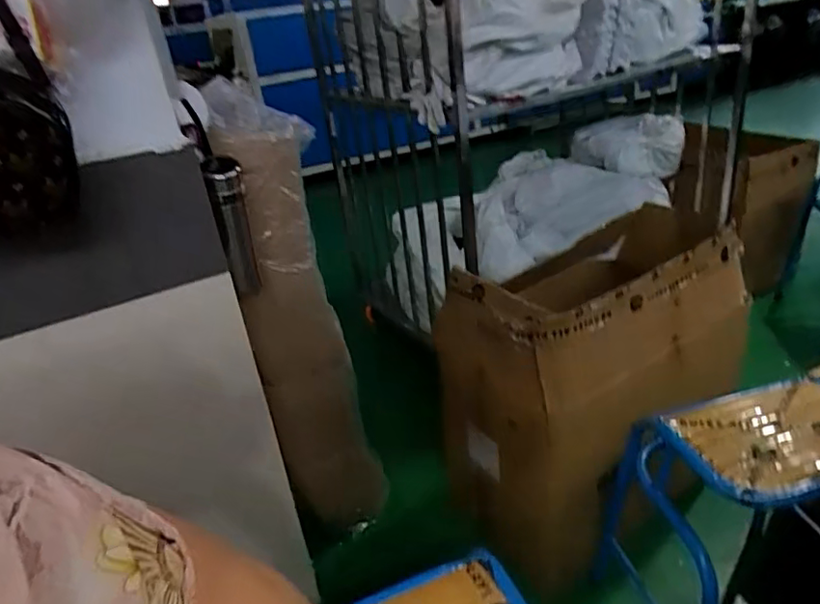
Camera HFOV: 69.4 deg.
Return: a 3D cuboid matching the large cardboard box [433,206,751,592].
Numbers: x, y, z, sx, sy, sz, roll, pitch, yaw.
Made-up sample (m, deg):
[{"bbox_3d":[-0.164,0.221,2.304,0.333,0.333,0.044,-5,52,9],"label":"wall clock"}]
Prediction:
[{"bbox_3d":[0.405,0.175,1.361,0.637,0.649,0.455,-19,29,-22],"label":"large cardboard box"}]

